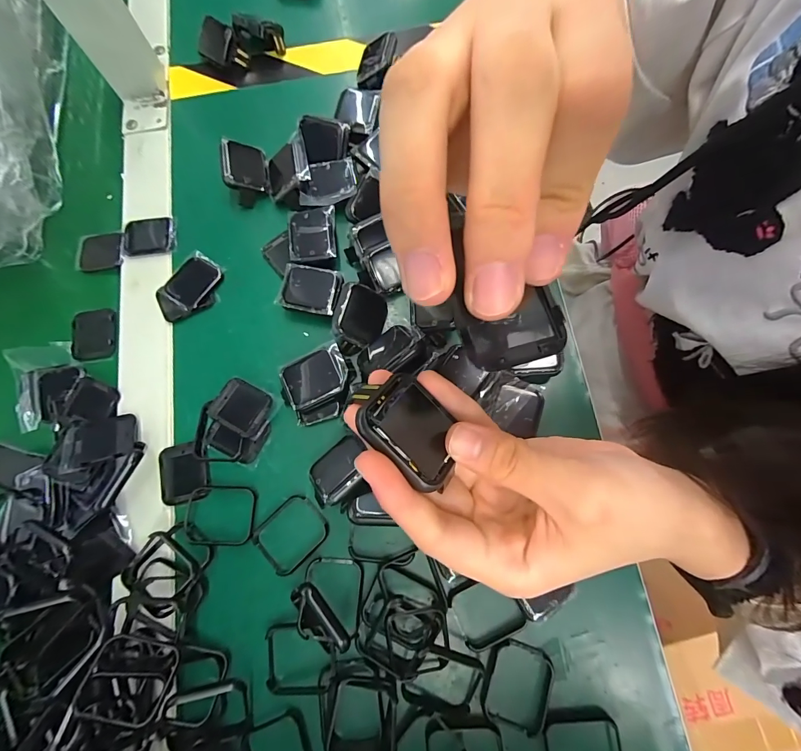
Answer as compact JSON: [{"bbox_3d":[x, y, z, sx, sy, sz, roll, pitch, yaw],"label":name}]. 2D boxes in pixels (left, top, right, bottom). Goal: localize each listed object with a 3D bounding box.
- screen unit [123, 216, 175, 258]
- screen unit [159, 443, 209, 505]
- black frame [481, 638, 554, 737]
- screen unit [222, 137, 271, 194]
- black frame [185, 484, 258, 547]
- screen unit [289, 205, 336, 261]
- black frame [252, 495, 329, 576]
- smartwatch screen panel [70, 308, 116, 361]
[{"bbox_3d":[-0.204,-0.113,0.303,0.042,0.004,0.034,-9,76,-1],"label":"screen unit"},{"bbox_3d":[-0.151,0.067,0.259,0.032,0.004,0.039,-16,76,-3],"label":"screen unit"},{"bbox_3d":[0.073,0.191,0.233,0.039,0.005,0.046,23,48,12],"label":"black frame"},{"bbox_3d":[-0.127,-0.172,0.306,0.035,0.009,0.044,0,70,-34],"label":"screen unit"},{"bbox_3d":[-0.121,0.093,0.250,0.046,0.005,0.038,1,76,2],"label":"black frame"},{"bbox_3d":[-0.068,-0.109,0.286,0.036,0.004,0.044,-3,78,-2],"label":"screen unit"},{"bbox_3d":[-0.073,0.105,0.248,0.038,0.004,0.045,44,81,11],"label":"black frame"},{"bbox_3d":[-0.240,-0.032,0.293,0.034,0.004,0.040,-6,76,0],"label":"smartwatch screen panel"}]

